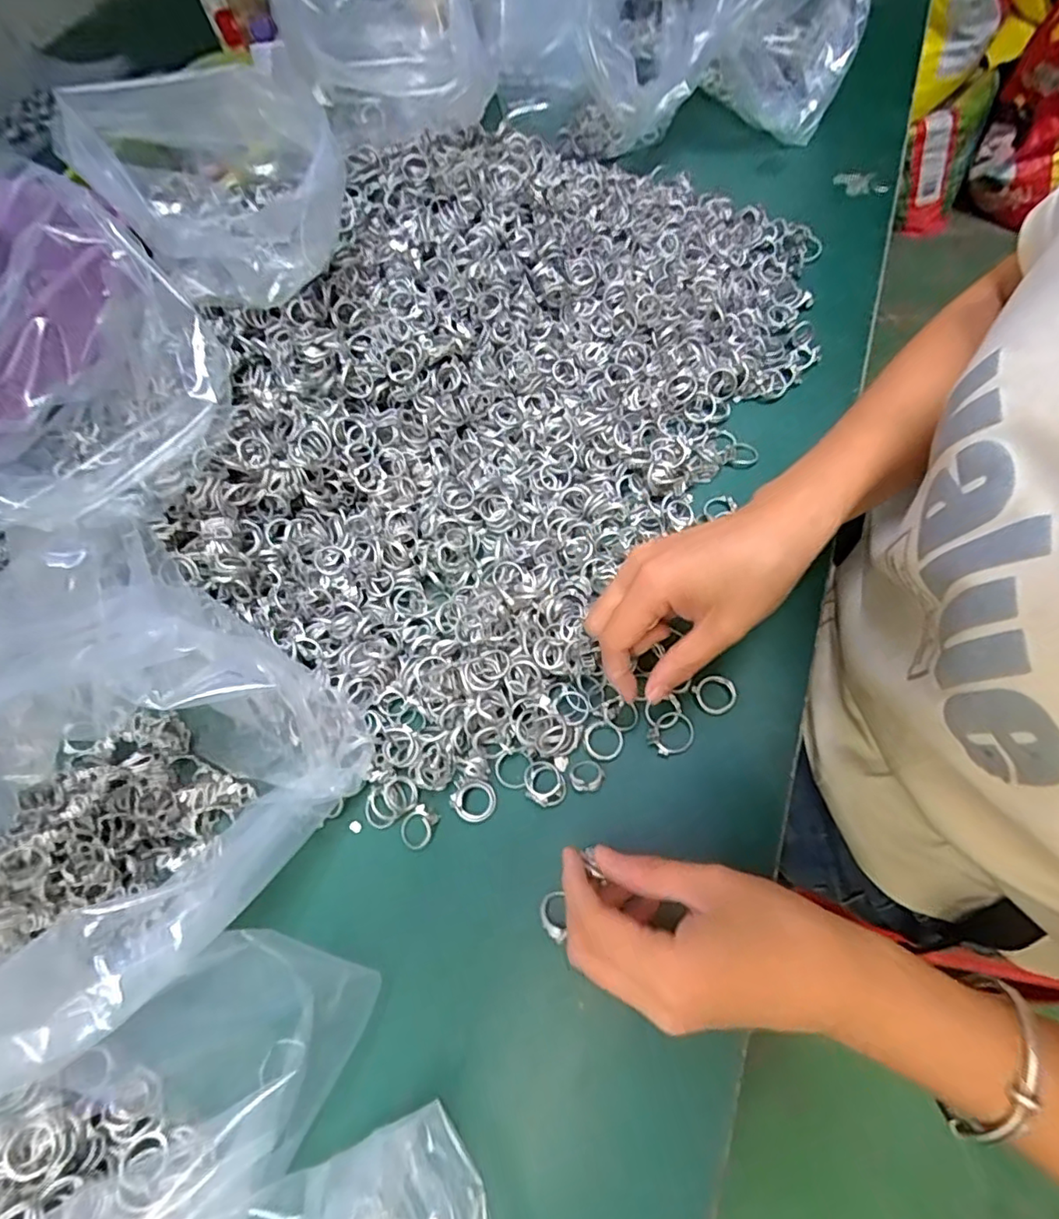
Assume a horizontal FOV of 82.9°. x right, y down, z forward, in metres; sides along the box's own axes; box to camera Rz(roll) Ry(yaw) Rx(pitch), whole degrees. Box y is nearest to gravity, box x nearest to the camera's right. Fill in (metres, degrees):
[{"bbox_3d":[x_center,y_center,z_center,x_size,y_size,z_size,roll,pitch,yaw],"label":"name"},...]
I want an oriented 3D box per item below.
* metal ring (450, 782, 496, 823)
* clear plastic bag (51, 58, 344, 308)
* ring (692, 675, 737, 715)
[{"bbox_3d":[-0.031,0.108,0.337,0.024,0.007,0.021,-33,64,-10],"label":"metal ring"},{"bbox_3d":[-0.194,-0.272,0.381,0.142,0.094,0.128,-16,62,-1],"label":"clear plastic bag"},{"bbox_3d":[0.109,0.048,0.346,0.022,0.006,0.022,-3,63,6],"label":"ring"}]

